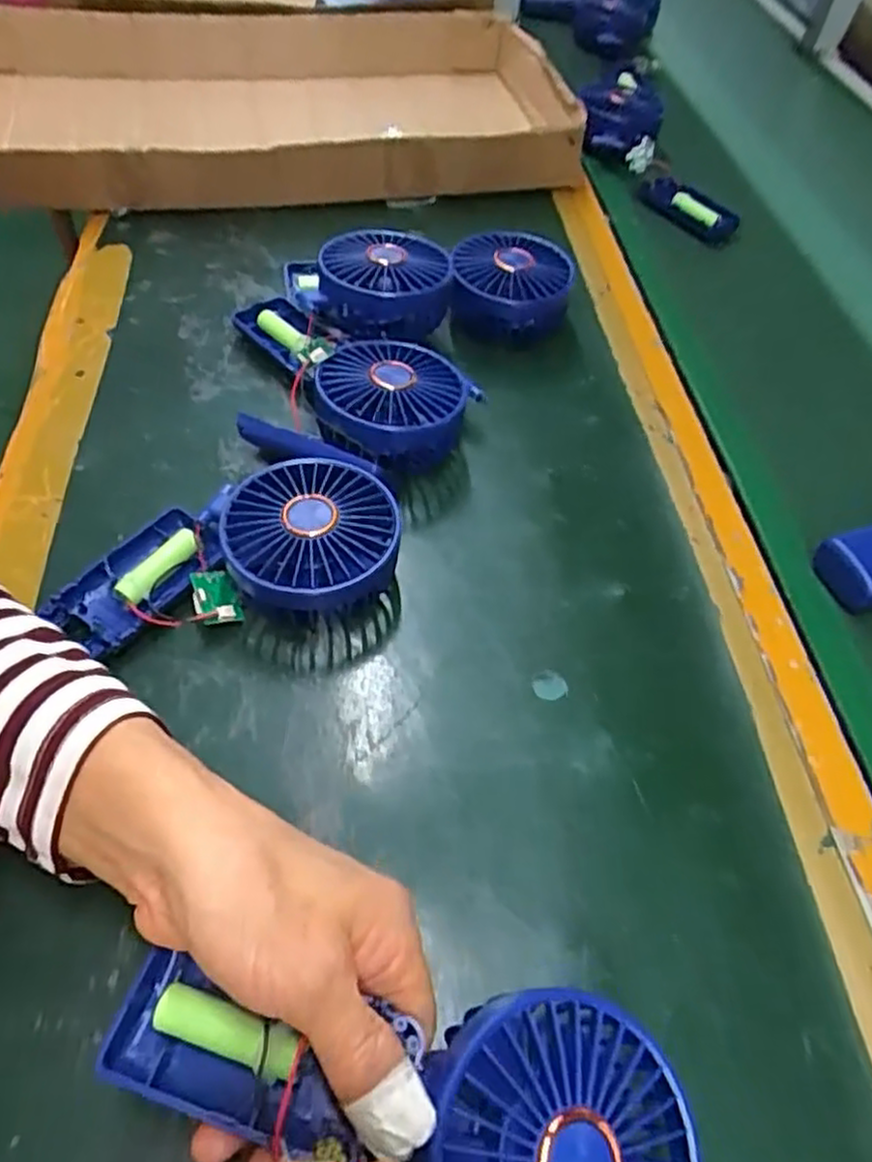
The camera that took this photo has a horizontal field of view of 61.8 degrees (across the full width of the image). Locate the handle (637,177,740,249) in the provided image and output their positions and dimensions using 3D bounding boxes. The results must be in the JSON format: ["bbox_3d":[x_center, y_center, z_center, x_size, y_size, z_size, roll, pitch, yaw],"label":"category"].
[{"bbox_3d":[0.227,-0.337,0.664,0.027,0.030,0.094,-29,60,-23],"label":"handle"}]

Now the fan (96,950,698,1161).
[{"bbox_3d":[-0.012,0.158,0.215,0.178,0.031,0.076,8,53,6],"label":"fan"}]

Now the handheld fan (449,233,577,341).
[{"bbox_3d":[0.051,-0.206,0.517,0.084,0.045,0.086,16,54,8],"label":"handheld fan"}]

